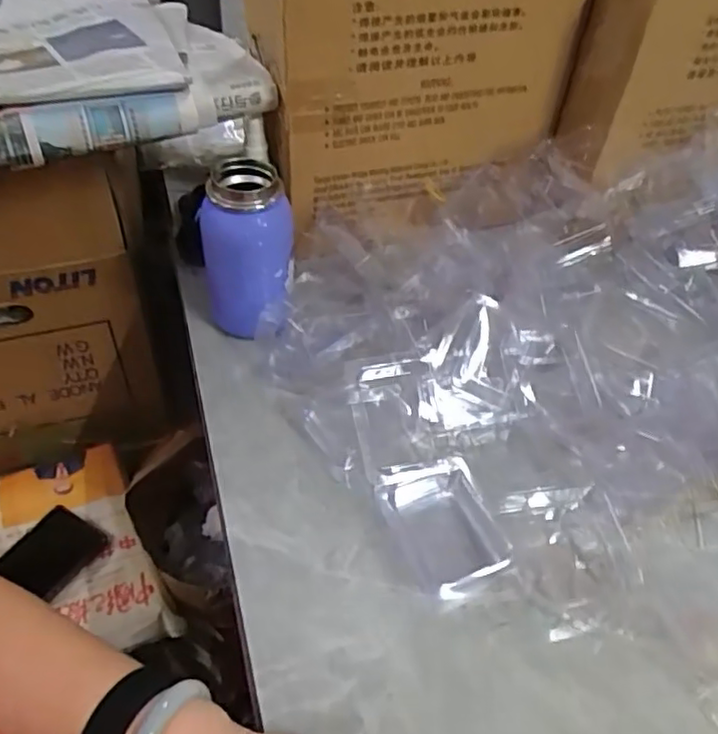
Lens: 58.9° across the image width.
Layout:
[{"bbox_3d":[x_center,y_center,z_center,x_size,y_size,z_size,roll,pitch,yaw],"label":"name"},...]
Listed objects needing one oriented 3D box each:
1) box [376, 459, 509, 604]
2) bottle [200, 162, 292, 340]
[{"bbox_3d":[0.058,0.105,0.436,0.063,0.024,0.094,-18,52,-21],"label":"box"},{"bbox_3d":[-0.091,-0.094,0.521,0.070,0.127,0.070,-2,48,-7],"label":"bottle"}]

